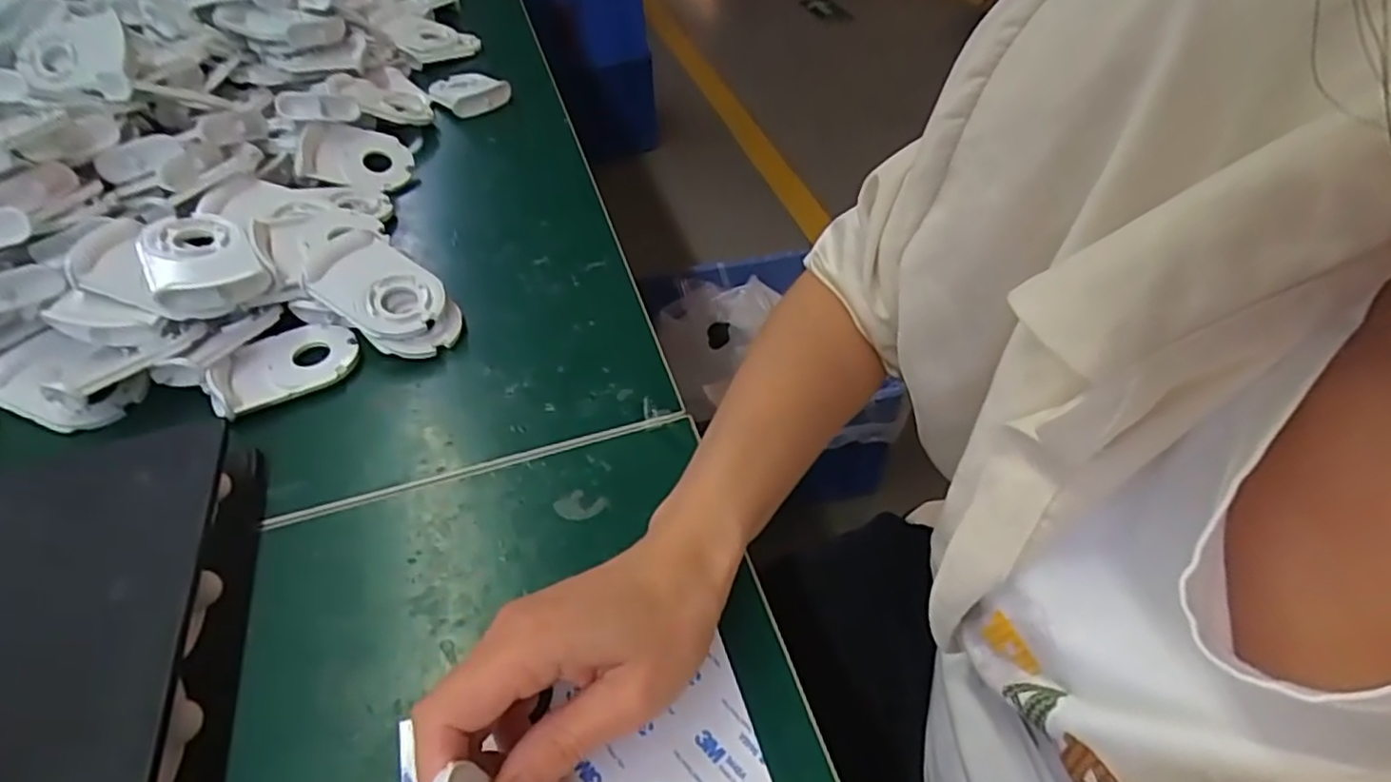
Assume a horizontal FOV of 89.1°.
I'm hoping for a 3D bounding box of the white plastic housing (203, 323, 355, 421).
[{"bbox_3d":[-0.248,-0.018,0.427,0.079,0.019,0.061,-27,52,-21],"label":"white plastic housing"}]

